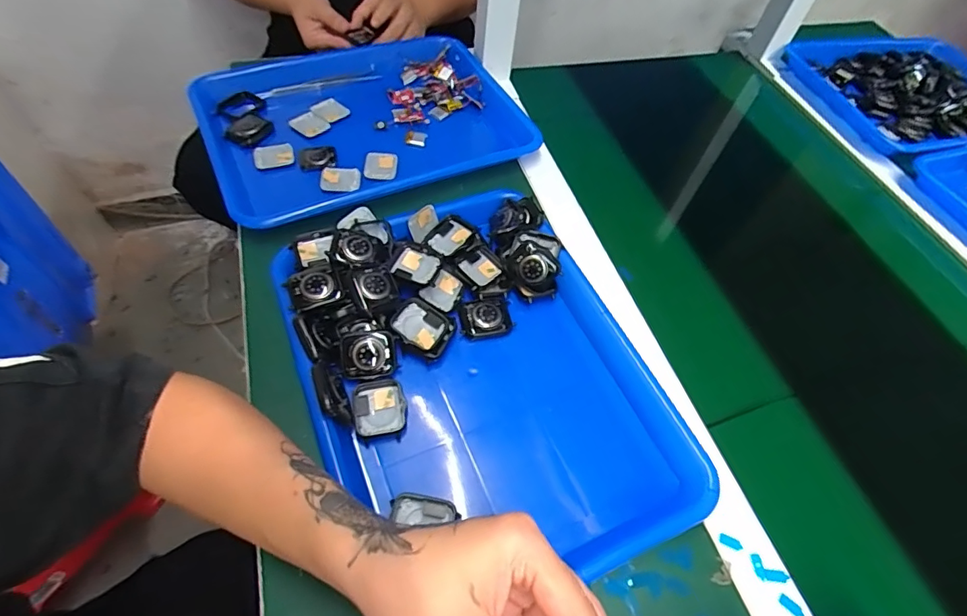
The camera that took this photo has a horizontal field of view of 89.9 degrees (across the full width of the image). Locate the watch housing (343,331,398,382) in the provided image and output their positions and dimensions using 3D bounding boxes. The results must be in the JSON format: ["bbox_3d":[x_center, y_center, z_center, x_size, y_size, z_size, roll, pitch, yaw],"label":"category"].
[{"bbox_3d":[-0.089,0.037,0.380,0.040,0.011,0.035,-8,98,-12],"label":"watch housing"}]

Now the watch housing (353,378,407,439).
[{"bbox_3d":[-0.079,0.077,0.370,0.038,0.011,0.044,-10,58,-11],"label":"watch housing"}]

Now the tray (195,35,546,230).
[{"bbox_3d":[-0.138,-0.224,0.568,0.347,0.035,0.271,-21,60,-17],"label":"tray"}]

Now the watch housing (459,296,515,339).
[{"bbox_3d":[0.002,0.009,0.427,0.044,0.014,0.034,-12,58,-12],"label":"watch housing"}]

